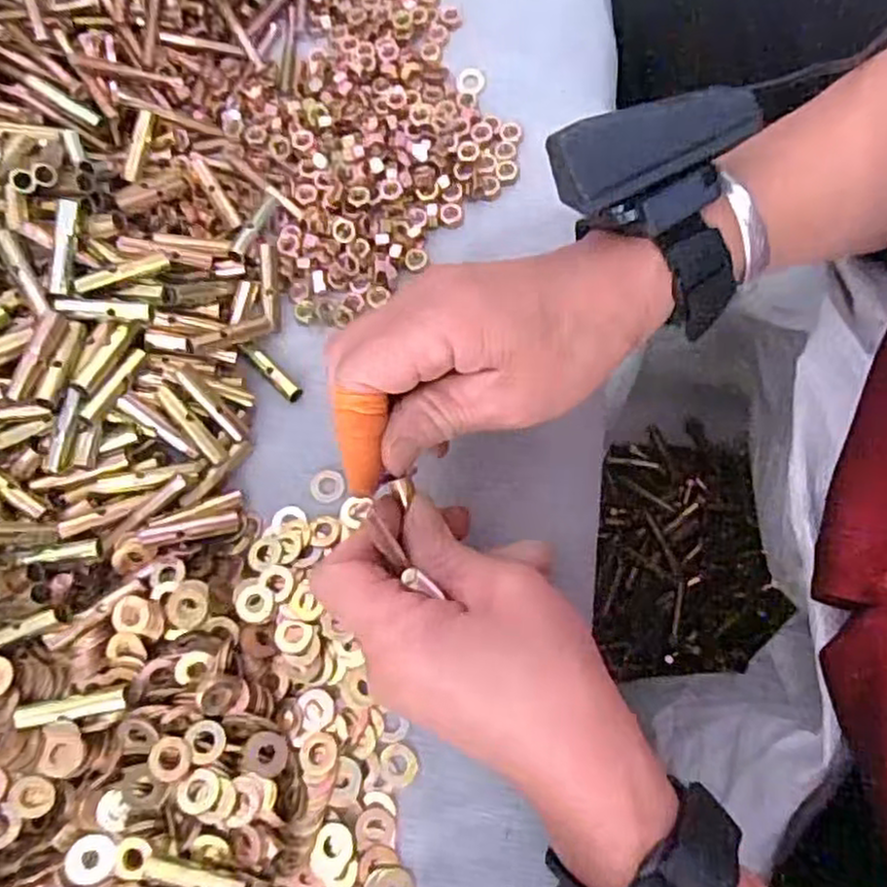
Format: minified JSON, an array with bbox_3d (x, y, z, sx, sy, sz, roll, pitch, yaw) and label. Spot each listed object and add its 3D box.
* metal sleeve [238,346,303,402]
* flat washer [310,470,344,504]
[{"bbox_3d":[-0.087,-0.037,0.363,0.008,0.007,0.041,-44,80,-12],"label":"metal sleeve"},{"bbox_3d":[-0.056,0.020,0.346,0.016,0.004,0.016,4,74,-1],"label":"flat washer"}]

